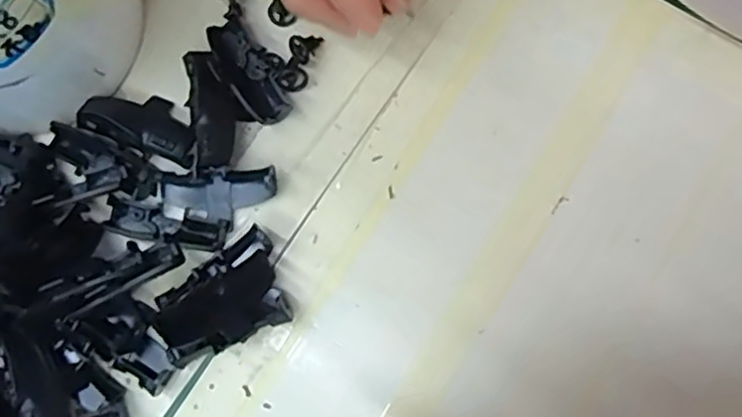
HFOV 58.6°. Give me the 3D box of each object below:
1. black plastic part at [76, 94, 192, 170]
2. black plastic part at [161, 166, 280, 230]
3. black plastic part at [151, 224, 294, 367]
[{"bbox_3d":[-0.081,-0.031,0.234,0.041,0.008,0.021,21,81,7],"label":"black plastic part"},{"bbox_3d":[-0.053,-0.004,0.229,0.040,0.006,0.018,-2,79,3],"label":"black plastic part"},{"bbox_3d":[-0.051,0.030,0.221,0.042,0.009,0.033,-25,79,-1],"label":"black plastic part"}]

